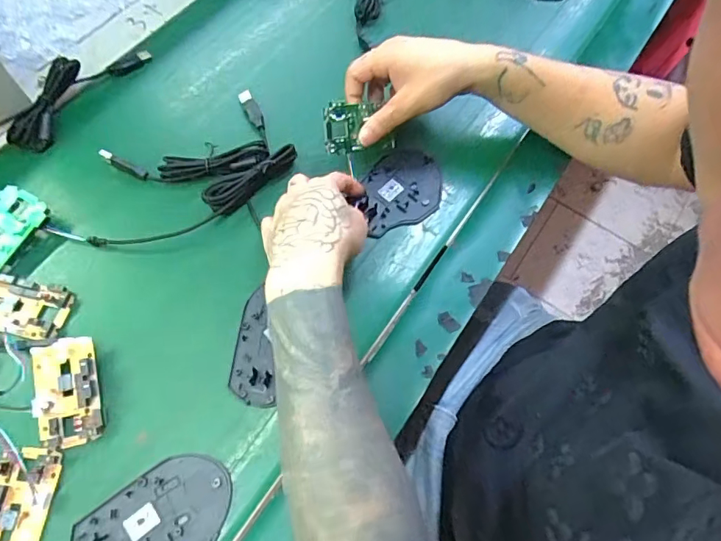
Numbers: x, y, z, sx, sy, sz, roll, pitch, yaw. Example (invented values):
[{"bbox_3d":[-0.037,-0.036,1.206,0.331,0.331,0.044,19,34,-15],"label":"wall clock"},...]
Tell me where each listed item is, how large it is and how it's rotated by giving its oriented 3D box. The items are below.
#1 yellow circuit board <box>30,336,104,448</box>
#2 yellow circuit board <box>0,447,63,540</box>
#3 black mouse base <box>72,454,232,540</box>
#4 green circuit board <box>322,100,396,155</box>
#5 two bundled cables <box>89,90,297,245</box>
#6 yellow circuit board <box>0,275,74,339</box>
[{"bbox_3d":[-0.224,0.093,0.366,0.047,0.018,0.078,-14,67,-7],"label":"yellow circuit board"},{"bbox_3d":[-0.245,0.167,0.336,0.043,0.014,0.078,5,66,1],"label":"yellow circuit board"},{"bbox_3d":[-0.144,0.181,0.337,0.108,0.006,0.070,-35,71,-15],"label":"black mouse base"},{"bbox_3d":[0.002,-0.134,0.446,0.079,0.046,0.008,-15,30,-31],"label":"green circuit board"},{"bbox_3d":[-0.159,-0.090,0.443,0.187,0.028,0.103,-25,69,-11],"label":"two bundled cables"},{"bbox_3d":[-0.286,0.030,0.398,0.082,0.011,0.044,10,66,4],"label":"yellow circuit board"}]

